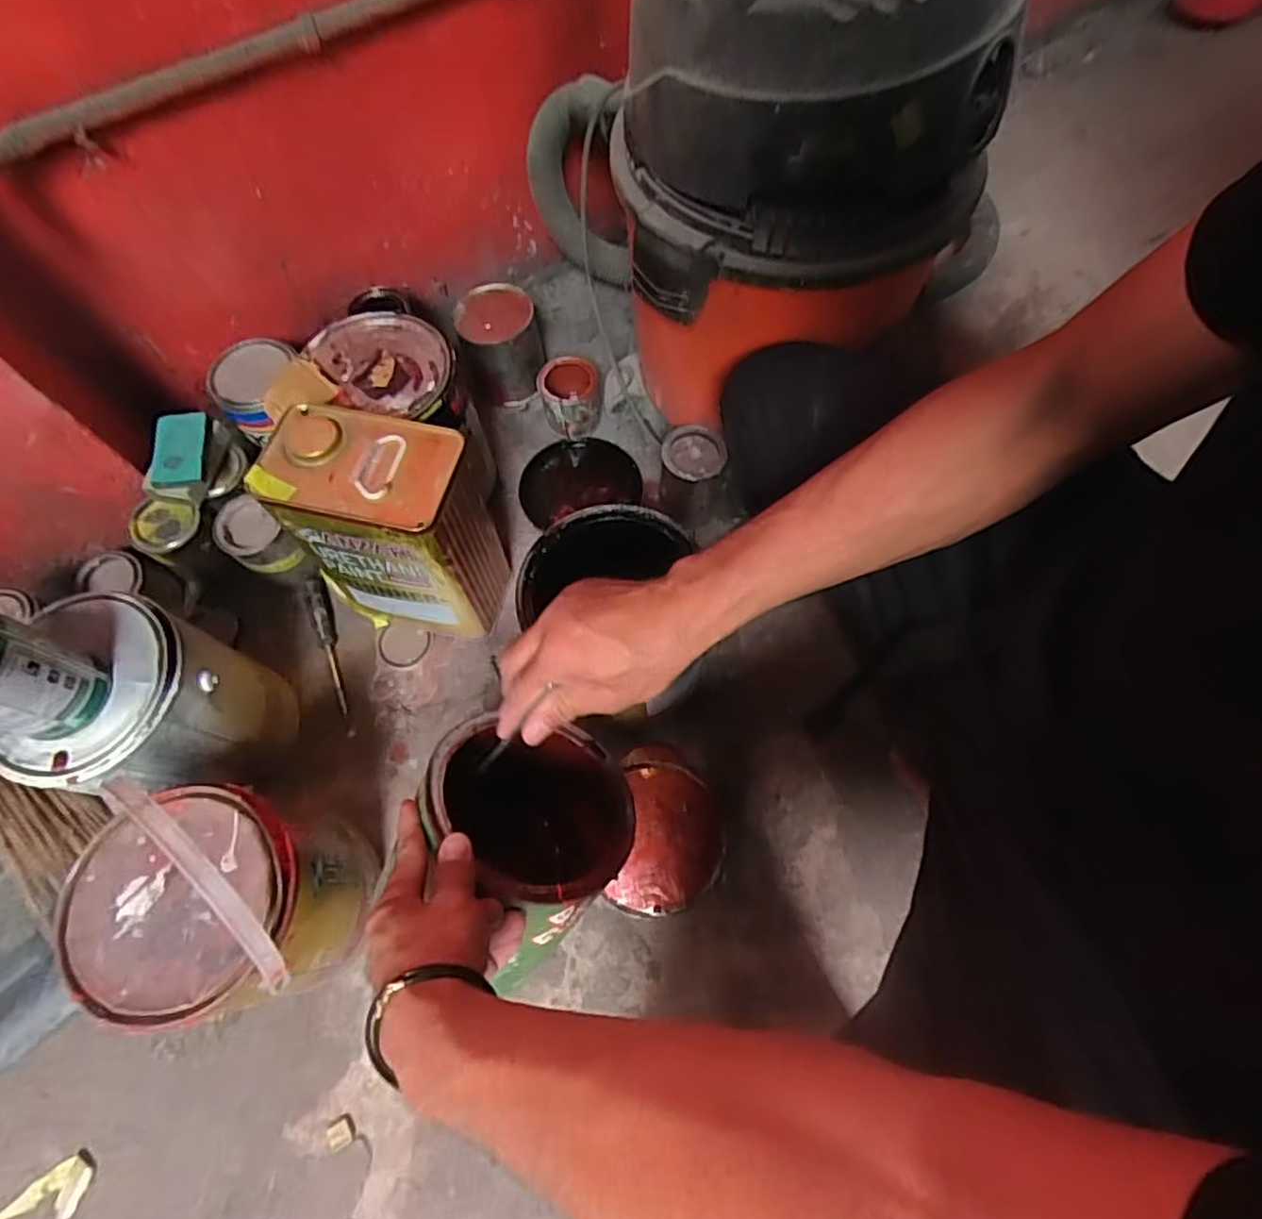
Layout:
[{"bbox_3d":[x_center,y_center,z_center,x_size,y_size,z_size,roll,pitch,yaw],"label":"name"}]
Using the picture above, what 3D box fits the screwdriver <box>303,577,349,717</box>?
[{"bbox_3d":[-0.346,0.039,0.767,0.024,0.026,0.164,-19,68,-9],"label":"screwdriver"}]

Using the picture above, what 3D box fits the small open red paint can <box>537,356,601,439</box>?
[{"bbox_3d":[-0.077,-0.271,0.861,0.076,0.070,0.071,-9,68,-2],"label":"small open red paint can"}]

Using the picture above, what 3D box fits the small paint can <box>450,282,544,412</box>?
[{"bbox_3d":[-0.171,-0.342,0.867,0.094,0.125,0.097,-1,68,2],"label":"small paint can"}]

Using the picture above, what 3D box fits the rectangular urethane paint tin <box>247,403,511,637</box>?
[{"bbox_3d":[-0.230,-0.071,0.681,0.160,0.256,0.114,11,69,6],"label":"rectangular urethane paint tin"}]

